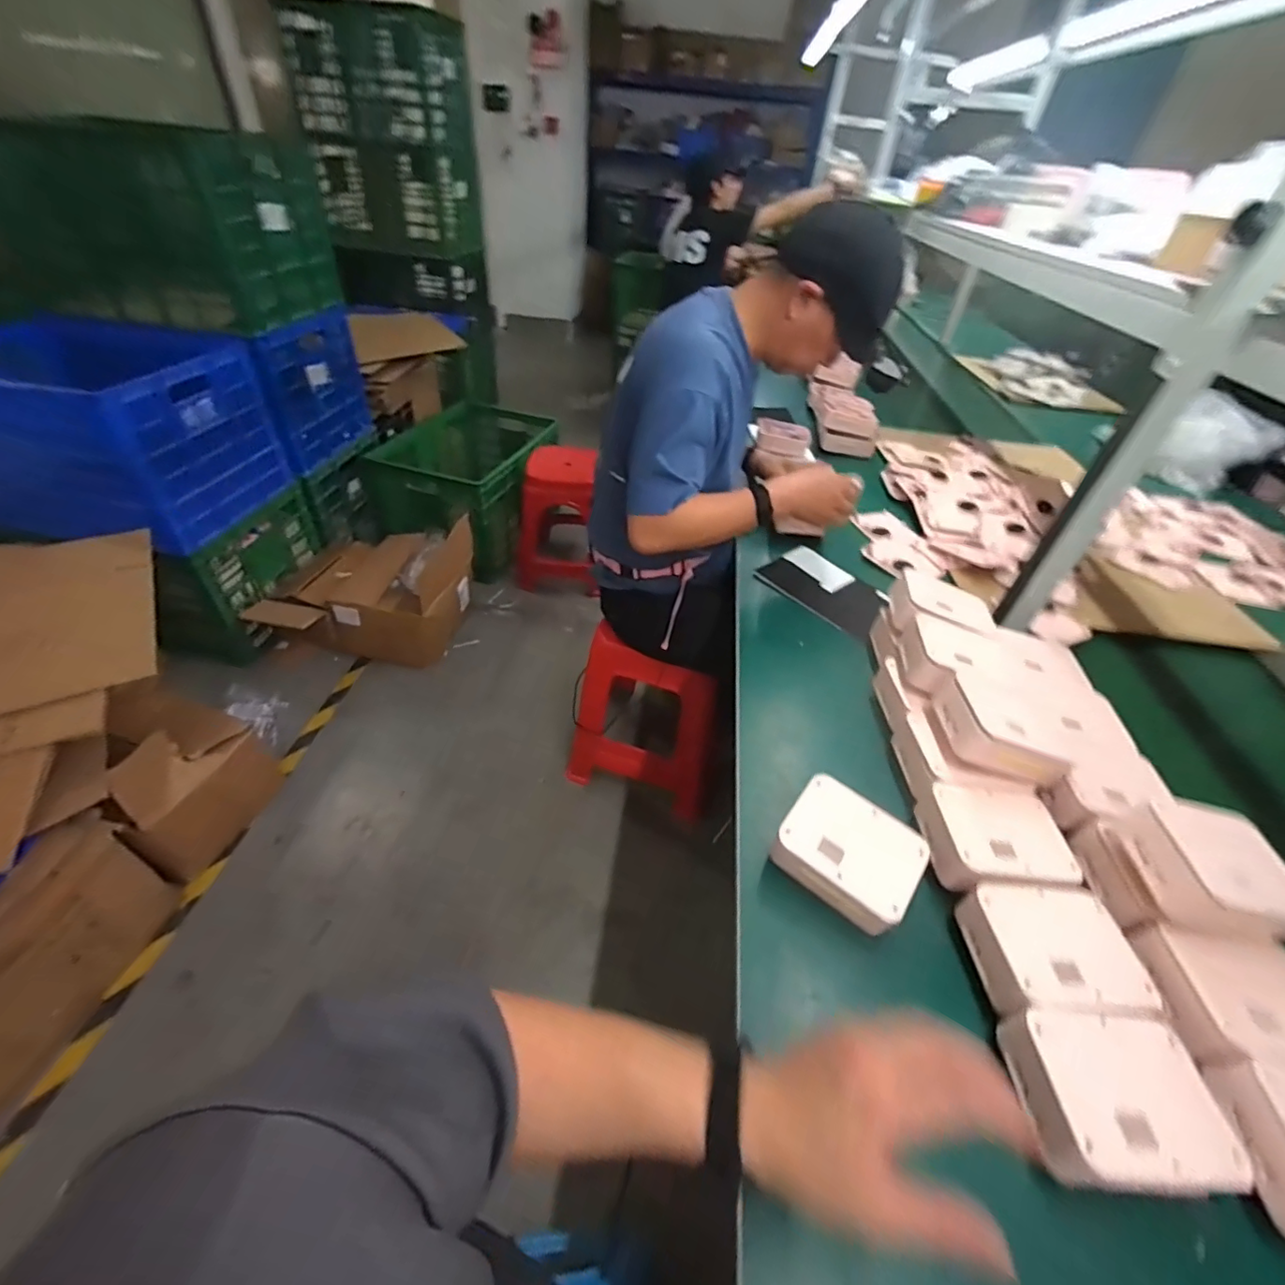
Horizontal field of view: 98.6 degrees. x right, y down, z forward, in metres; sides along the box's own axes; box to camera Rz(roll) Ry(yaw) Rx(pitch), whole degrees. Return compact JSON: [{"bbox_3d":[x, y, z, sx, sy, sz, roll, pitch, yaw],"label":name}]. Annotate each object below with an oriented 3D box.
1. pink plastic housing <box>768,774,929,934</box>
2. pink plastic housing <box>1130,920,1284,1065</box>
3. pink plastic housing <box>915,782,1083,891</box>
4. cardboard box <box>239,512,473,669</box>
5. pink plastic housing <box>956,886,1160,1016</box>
[{"bbox_3d":[0.208,0.212,0.560,0.128,0.052,0.108,29,48,24],"label":"pink plastic housing"},{"bbox_3d":[0.507,0.296,0.464,0.123,0.034,0.096,4,43,-1],"label":"pink plastic housing"},{"bbox_3d":[0.361,0.201,0.567,0.137,0.040,0.108,0,43,-5],"label":"pink plastic housing"},{"bbox_3d":[-0.850,-0.169,1.784,0.566,0.326,0.418,7,43,2],"label":"cardboard box"},{"bbox_3d":[0.365,0.272,0.490,0.134,0.040,0.106,2,43,-3],"label":"pink plastic housing"}]

